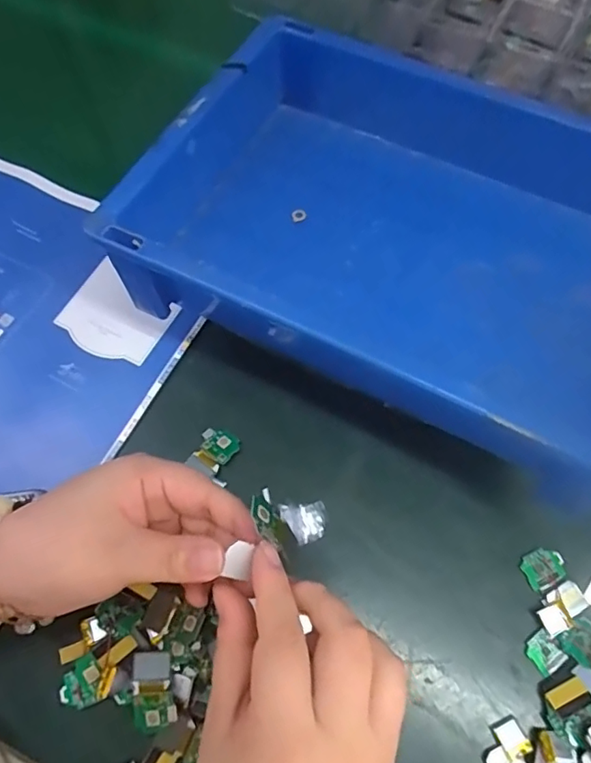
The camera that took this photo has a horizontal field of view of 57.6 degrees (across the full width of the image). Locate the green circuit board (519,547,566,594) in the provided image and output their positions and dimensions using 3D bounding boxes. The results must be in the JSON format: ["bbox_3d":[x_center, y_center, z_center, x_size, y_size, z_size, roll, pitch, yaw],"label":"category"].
[{"bbox_3d":[0.152,0.113,0.327,0.025,0.004,0.023,-27,70,-10],"label":"green circuit board"}]

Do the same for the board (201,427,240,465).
[{"bbox_3d":[-0.050,0.041,0.357,0.025,0.005,0.020,39,73,14],"label":"board"}]

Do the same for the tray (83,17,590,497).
[{"bbox_3d":[0.075,-0.093,0.319,0.303,0.077,0.229,26,67,11],"label":"tray"}]

